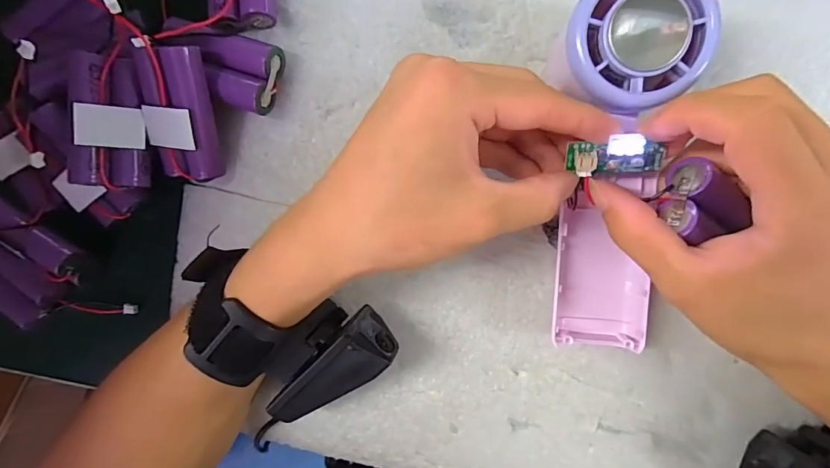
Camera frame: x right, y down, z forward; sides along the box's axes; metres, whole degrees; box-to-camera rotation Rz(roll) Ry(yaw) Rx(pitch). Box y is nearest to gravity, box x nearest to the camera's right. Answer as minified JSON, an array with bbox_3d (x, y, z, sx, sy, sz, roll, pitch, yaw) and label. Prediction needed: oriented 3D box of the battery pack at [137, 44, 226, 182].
[{"bbox_3d":[-0.126,-0.062,0.232,0.036,0.019,0.066,1,115,6],"label":"battery pack"}]

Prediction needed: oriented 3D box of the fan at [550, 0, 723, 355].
[{"bbox_3d":[0.089,-0.024,0.192,0.056,0.029,0.164,2,114,8],"label":"fan"}]

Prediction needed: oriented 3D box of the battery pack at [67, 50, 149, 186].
[{"bbox_3d":[-0.158,-0.058,0.224,0.031,0.014,0.065,3,93,7],"label":"battery pack"}]

